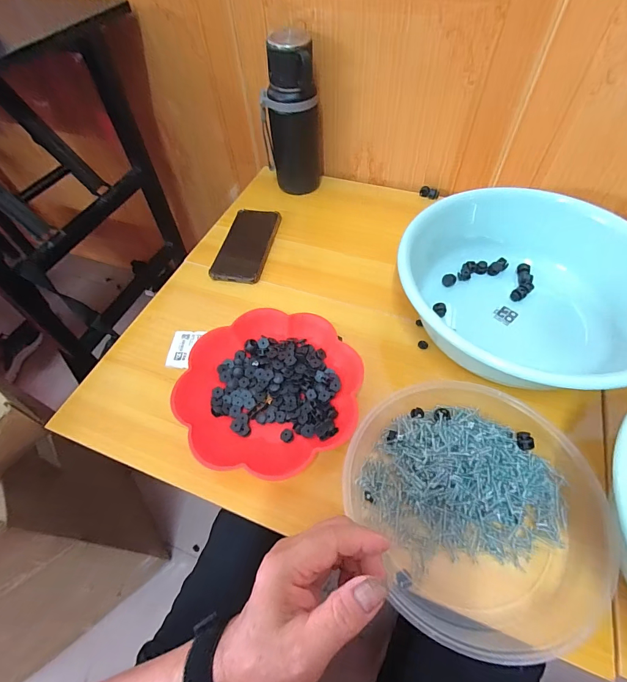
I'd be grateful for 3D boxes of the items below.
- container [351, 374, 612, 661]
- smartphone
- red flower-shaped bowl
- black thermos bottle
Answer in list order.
[{"bbox_3d":[0.152,0.151,0.344,0.214,0.048,0.238,-24,58,-13],"label":"container"},{"bbox_3d":[-0.107,-0.159,0.585,0.080,0.008,0.168,7,57,8],"label":"smartphone"},{"bbox_3d":[-0.047,0.055,0.419,0.194,0.047,0.182,-2,56,2],"label":"red flower-shaped bowl"},{"bbox_3d":[-0.037,-0.370,0.606,0.098,0.229,0.065,-4,56,1],"label":"black thermos bottle"}]

